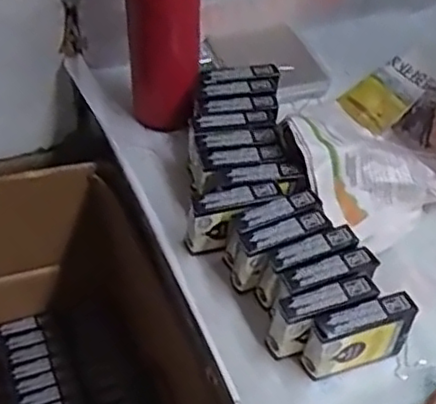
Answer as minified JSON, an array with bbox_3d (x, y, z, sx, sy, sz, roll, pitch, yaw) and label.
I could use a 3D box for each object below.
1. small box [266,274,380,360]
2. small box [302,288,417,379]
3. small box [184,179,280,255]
[{"bbox_3d":[0.074,0.082,0.476,0.075,0.050,0.022,-15,52,-17],"label":"small box"},{"bbox_3d":[0.099,0.095,0.469,0.075,0.051,0.023,-15,52,-17],"label":"small box"},{"bbox_3d":[0.011,0.013,0.531,0.073,0.051,0.025,-12,52,-15],"label":"small box"}]

